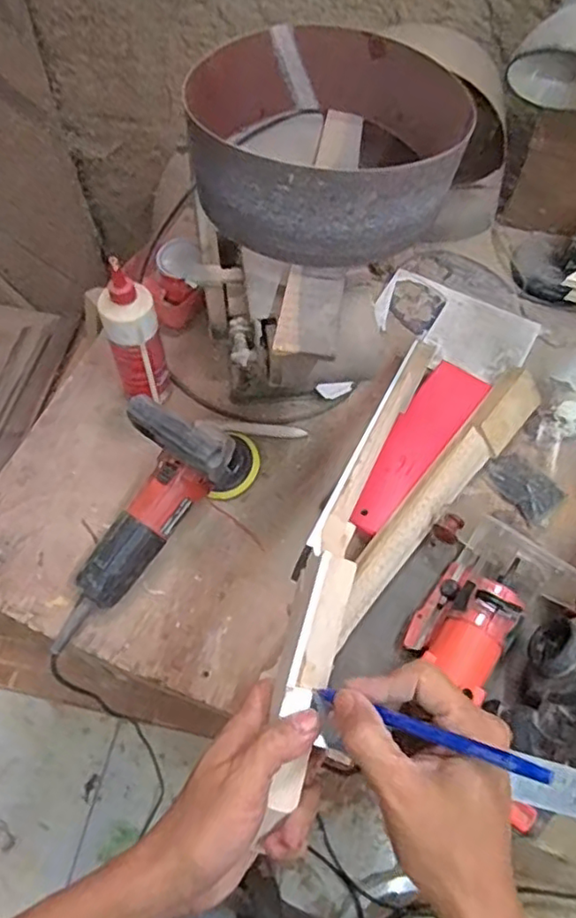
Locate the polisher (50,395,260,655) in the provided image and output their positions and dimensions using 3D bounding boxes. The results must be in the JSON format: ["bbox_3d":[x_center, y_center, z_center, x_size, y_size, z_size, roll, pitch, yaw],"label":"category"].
[{"bbox_3d":[-0.162,0.060,0.699,0.117,0.161,0.335,28,65,13],"label":"polisher"}]

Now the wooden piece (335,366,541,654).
[{"bbox_3d":[0.180,0.047,0.761,0.058,0.040,0.455,38,67,17],"label":"wooden piece"}]

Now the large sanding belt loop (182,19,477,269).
[{"bbox_3d":[0.037,-0.343,0.658,0.274,0.110,0.300,1,62,-1],"label":"large sanding belt loop"}]

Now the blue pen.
[{"bbox_3d":[0.069,0.146,0.332,0.142,0.011,0.009,1,53,44],"label":"blue pen"}]

